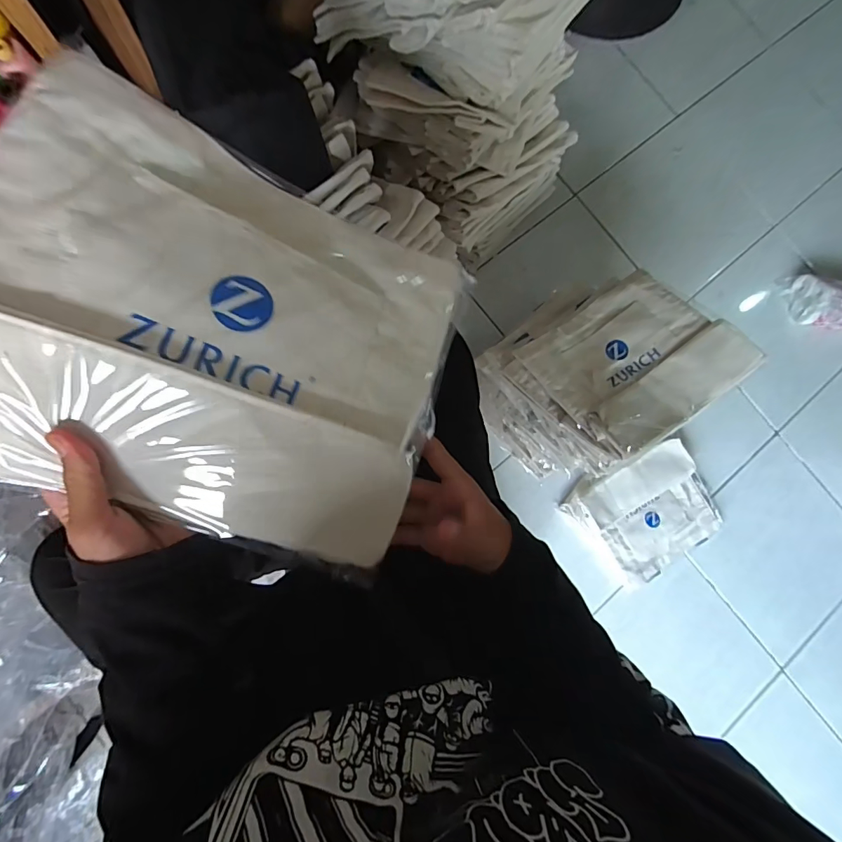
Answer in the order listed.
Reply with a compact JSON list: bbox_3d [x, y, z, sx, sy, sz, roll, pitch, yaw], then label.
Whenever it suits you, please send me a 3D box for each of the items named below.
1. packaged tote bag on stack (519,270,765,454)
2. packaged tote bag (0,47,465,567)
[{"bbox_3d":[0.336,-0.107,0.745,0.276,0.081,0.279,-35,65,-3],"label":"packaged tote bag on stack"},{"bbox_3d":[-0.120,-0.055,0.280,0.280,0.036,0.235,21,76,-21],"label":"packaged tote bag"}]

